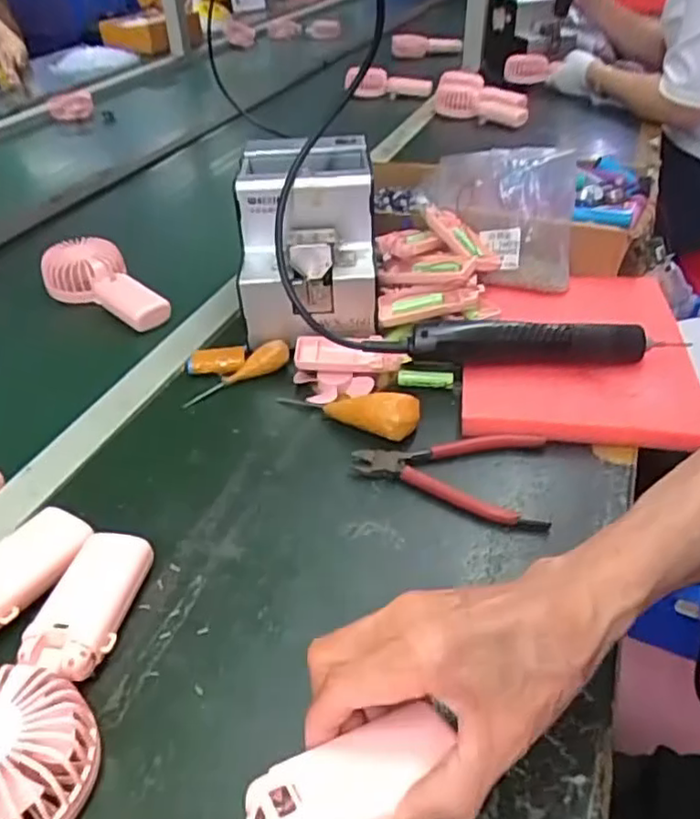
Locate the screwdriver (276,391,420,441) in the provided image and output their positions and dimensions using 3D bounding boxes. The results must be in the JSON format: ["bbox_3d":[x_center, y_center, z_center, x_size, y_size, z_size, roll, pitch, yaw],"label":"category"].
[{"bbox_3d":[-0.004,-0.004,0.550,0.127,0.029,0.040,6,38,29],"label":"screwdriver"}]

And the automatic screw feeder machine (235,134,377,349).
[{"bbox_3d":[-0.042,-0.159,0.642,0.126,0.158,0.166,-5,39,-1],"label":"automatic screw feeder machine"}]

